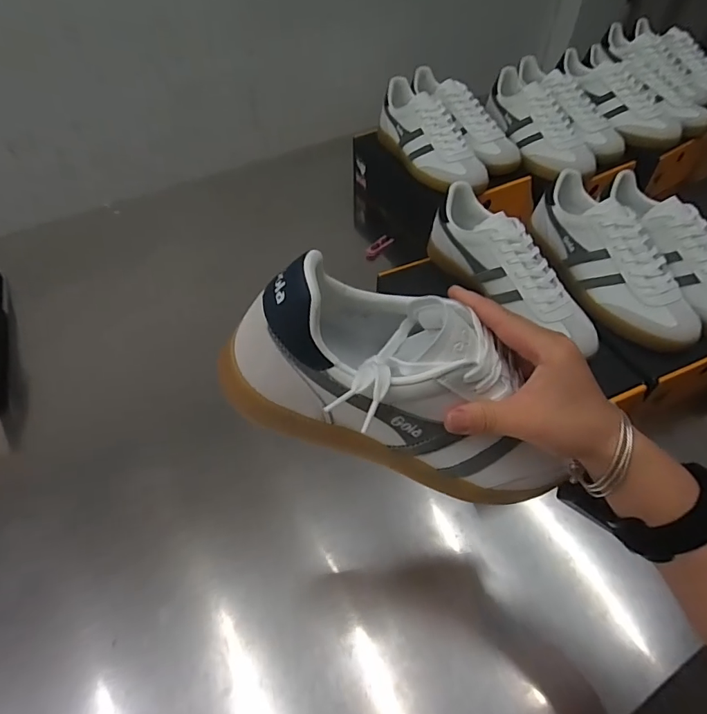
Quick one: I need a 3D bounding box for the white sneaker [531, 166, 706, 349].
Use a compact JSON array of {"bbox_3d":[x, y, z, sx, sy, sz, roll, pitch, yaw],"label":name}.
[{"bbox_3d":[0.338,-0.128,0.607,0.092,0.087,0.268,-16,52,-12],"label":"white sneaker"}]

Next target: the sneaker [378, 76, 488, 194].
[{"bbox_3d":[0.134,-0.396,0.854,0.088,0.098,0.284,-26,67,-18],"label":"sneaker"}]

